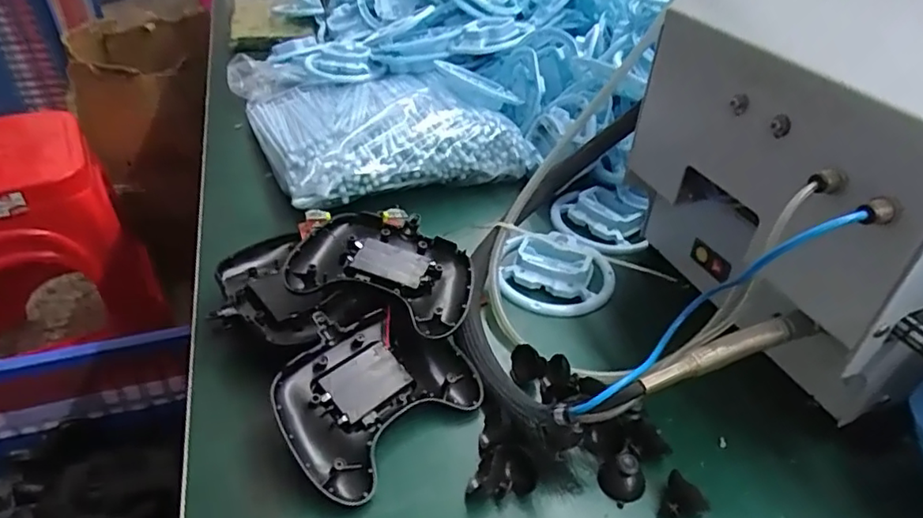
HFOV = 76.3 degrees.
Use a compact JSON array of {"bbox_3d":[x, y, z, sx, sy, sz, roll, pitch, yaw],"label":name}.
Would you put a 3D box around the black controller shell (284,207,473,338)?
[{"bbox_3d":[-0.053,0.009,0.427,0.128,0.036,0.101,13,39,10],"label":"black controller shell"}]

